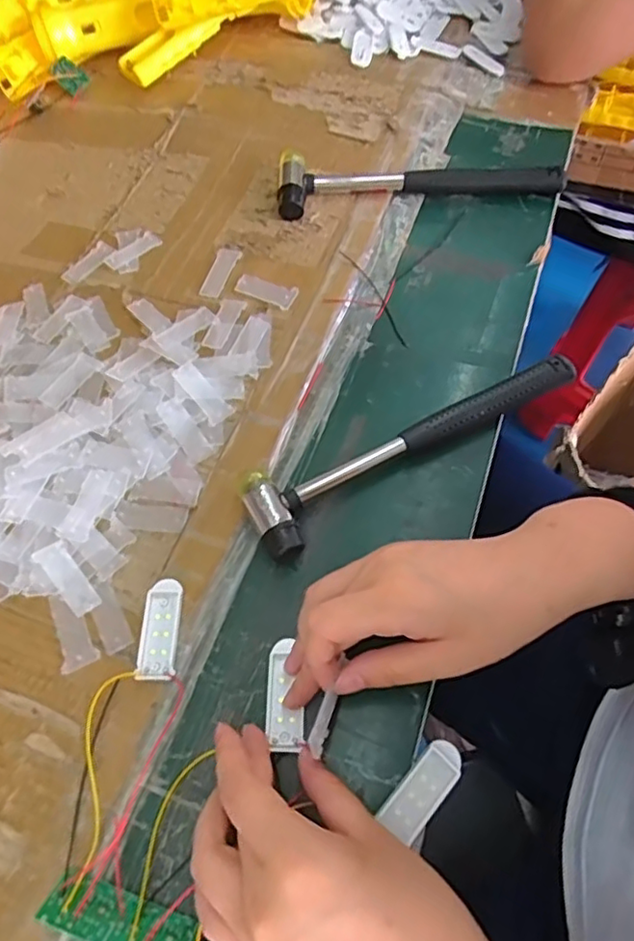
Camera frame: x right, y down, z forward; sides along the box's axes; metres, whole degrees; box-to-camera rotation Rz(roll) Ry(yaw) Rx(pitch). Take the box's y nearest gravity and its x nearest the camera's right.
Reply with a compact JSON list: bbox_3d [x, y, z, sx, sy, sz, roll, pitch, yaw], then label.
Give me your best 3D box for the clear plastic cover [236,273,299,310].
[{"bbox_3d":[-0.039,-0.141,0.472,0.048,0.004,0.020,23,65,15],"label":"clear plastic cover"}]

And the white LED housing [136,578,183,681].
[{"bbox_3d":[-0.091,0.092,0.353,0.019,0.007,0.057,-3,61,2],"label":"white LED housing"}]

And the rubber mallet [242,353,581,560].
[{"bbox_3d":[0.068,-0.015,0.393,0.235,0.023,0.052,-25,63,-9],"label":"rubber mallet"}]

